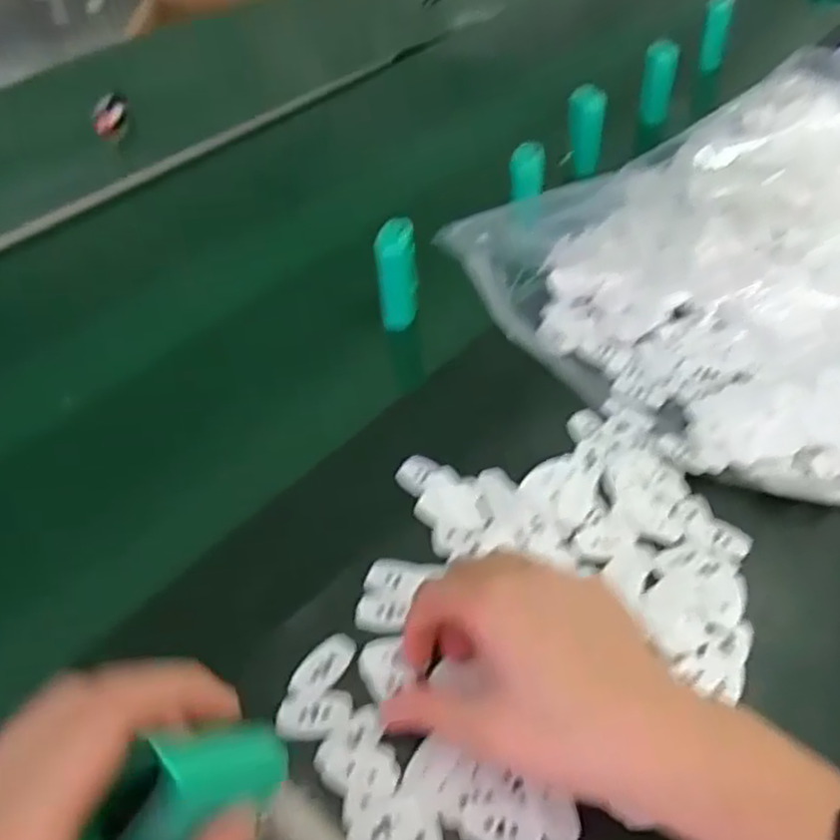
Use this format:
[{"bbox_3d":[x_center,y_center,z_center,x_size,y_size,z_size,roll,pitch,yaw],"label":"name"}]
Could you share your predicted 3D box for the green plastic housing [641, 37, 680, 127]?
[{"bbox_3d":[0.225,-0.319,0.710,0.027,0.073,0.020,8,45,13],"label":"green plastic housing"}]

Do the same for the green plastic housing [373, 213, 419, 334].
[{"bbox_3d":[-0.015,-0.099,0.518,0.026,0.069,0.028,-6,44,-1],"label":"green plastic housing"}]

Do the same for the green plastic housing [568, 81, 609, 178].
[{"bbox_3d":[0.142,-0.249,0.649,0.029,0.070,0.024,5,44,10],"label":"green plastic housing"}]

